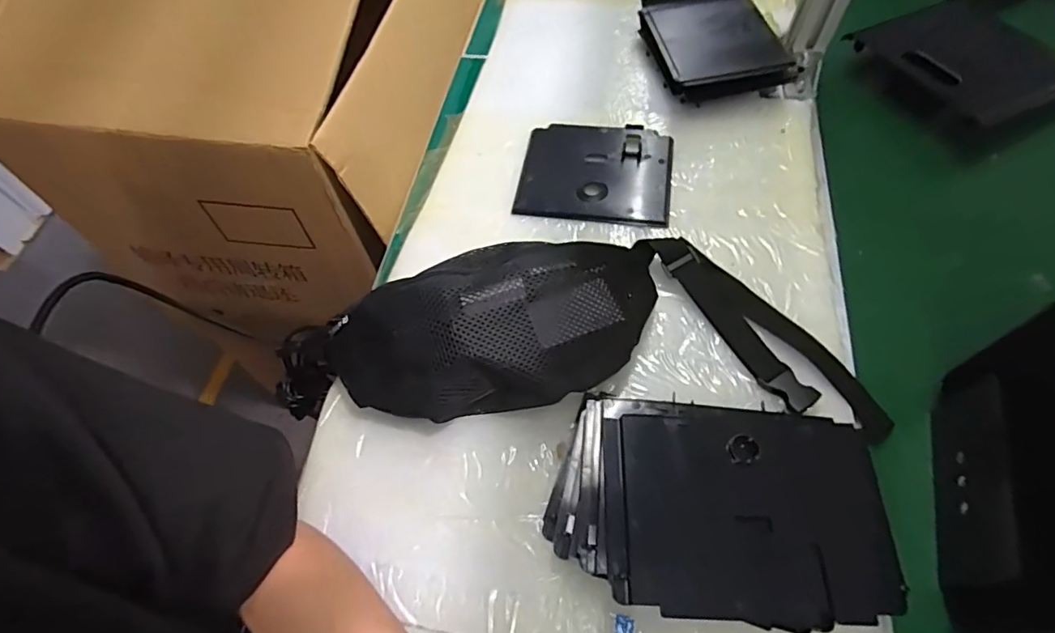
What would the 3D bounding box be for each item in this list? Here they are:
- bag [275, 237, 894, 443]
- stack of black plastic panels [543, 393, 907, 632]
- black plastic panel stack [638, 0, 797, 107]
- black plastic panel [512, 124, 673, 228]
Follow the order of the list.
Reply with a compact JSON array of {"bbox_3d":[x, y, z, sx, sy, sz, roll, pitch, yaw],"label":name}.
[{"bbox_3d":[0.051,-0.005,0.430,0.457,0.091,0.177,0,59,6],"label":"bag"},{"bbox_3d":[0.127,0.132,0.368,0.211,0.049,0.136,6,60,8],"label":"stack of black plastic panels"},{"bbox_3d":[0.219,-0.327,0.634,0.135,0.044,0.192,-11,59,-2],"label":"black plastic panel stack"},{"bbox_3d":[0.072,-0.156,0.565,0.155,0.011,0.133,7,60,8],"label":"black plastic panel"}]

